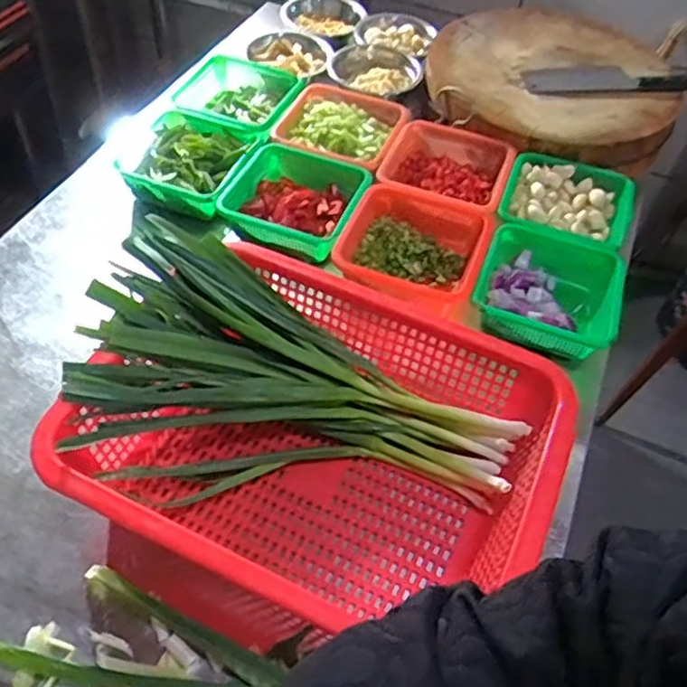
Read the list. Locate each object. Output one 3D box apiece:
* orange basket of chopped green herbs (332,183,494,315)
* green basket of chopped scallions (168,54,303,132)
[{"bbox_3d":[0.087,-0.117,0.916,0.183,0.072,0.185,18,52,10],"label":"orange basket of chopped green herbs"},{"bbox_3d":[-0.179,-0.384,1.093,0.193,0.059,0.184,18,52,10],"label":"green basket of chopped scallions"}]

